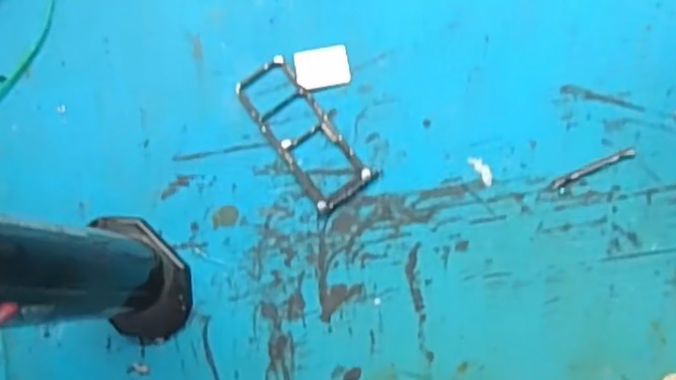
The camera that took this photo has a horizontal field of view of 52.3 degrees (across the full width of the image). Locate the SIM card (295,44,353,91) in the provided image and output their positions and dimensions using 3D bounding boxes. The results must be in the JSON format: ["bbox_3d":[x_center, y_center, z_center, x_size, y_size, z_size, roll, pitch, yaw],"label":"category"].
[{"bbox_3d":[-0.004,-0.030,0.167,0.013,0.004,0.010,-9,85,-2],"label":"SIM card"}]

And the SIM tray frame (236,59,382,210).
[{"bbox_3d":[-0.008,-0.014,0.164,0.015,0.004,0.039,-35,82,2],"label":"SIM tray frame"}]

